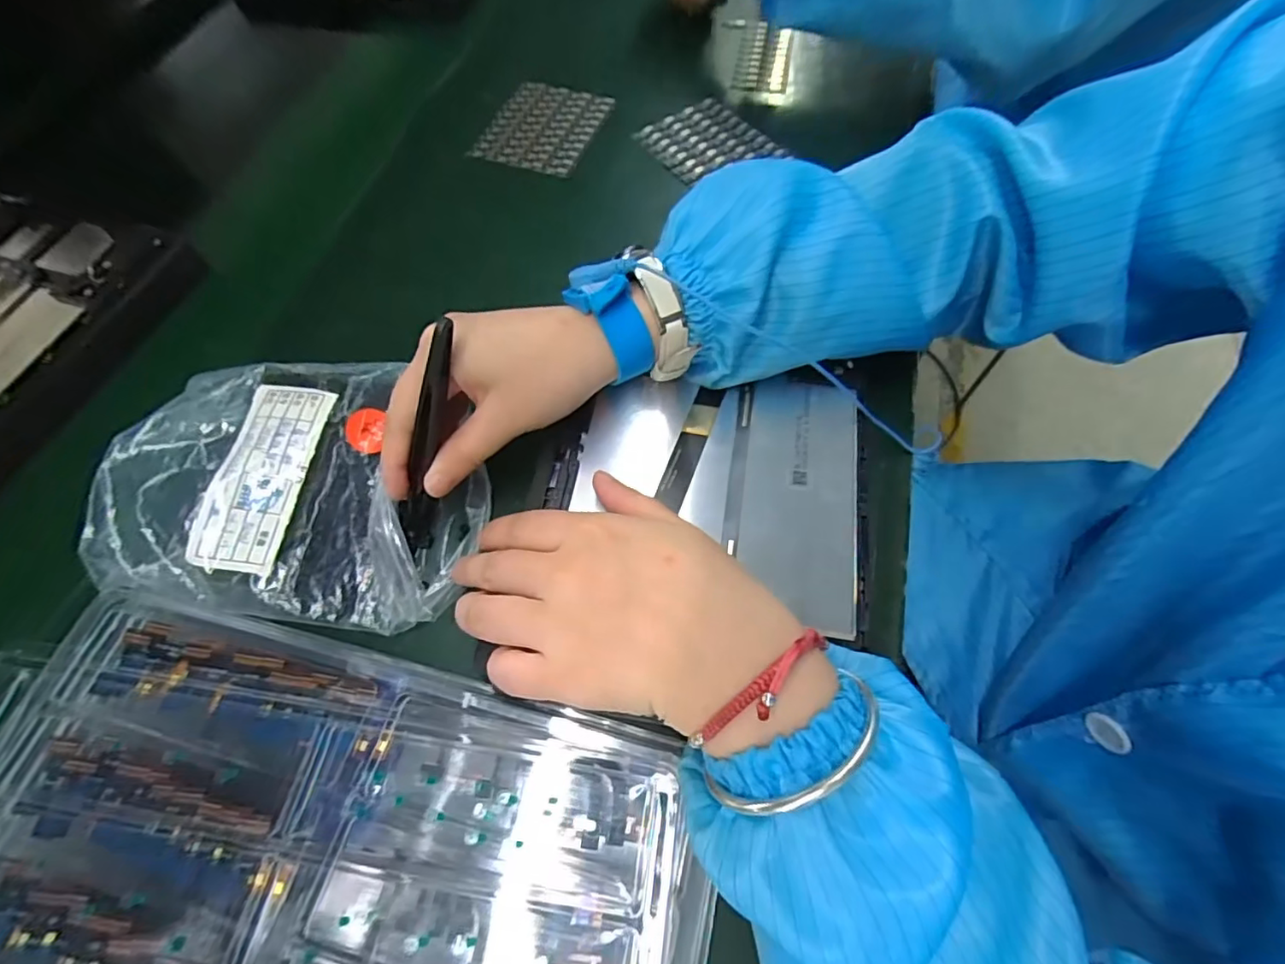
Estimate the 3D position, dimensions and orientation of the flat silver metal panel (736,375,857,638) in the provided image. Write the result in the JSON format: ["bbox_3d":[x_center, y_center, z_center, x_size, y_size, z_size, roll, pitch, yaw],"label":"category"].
[{"bbox_3d":[0.074,0.004,0.259,0.052,0.008,0.123,8,64,7],"label":"flat silver metal panel"}]

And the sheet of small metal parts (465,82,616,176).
[{"bbox_3d":[-0.076,-0.276,0.428,0.081,0.004,0.096,20,69,10],"label":"sheet of small metal parts"}]

